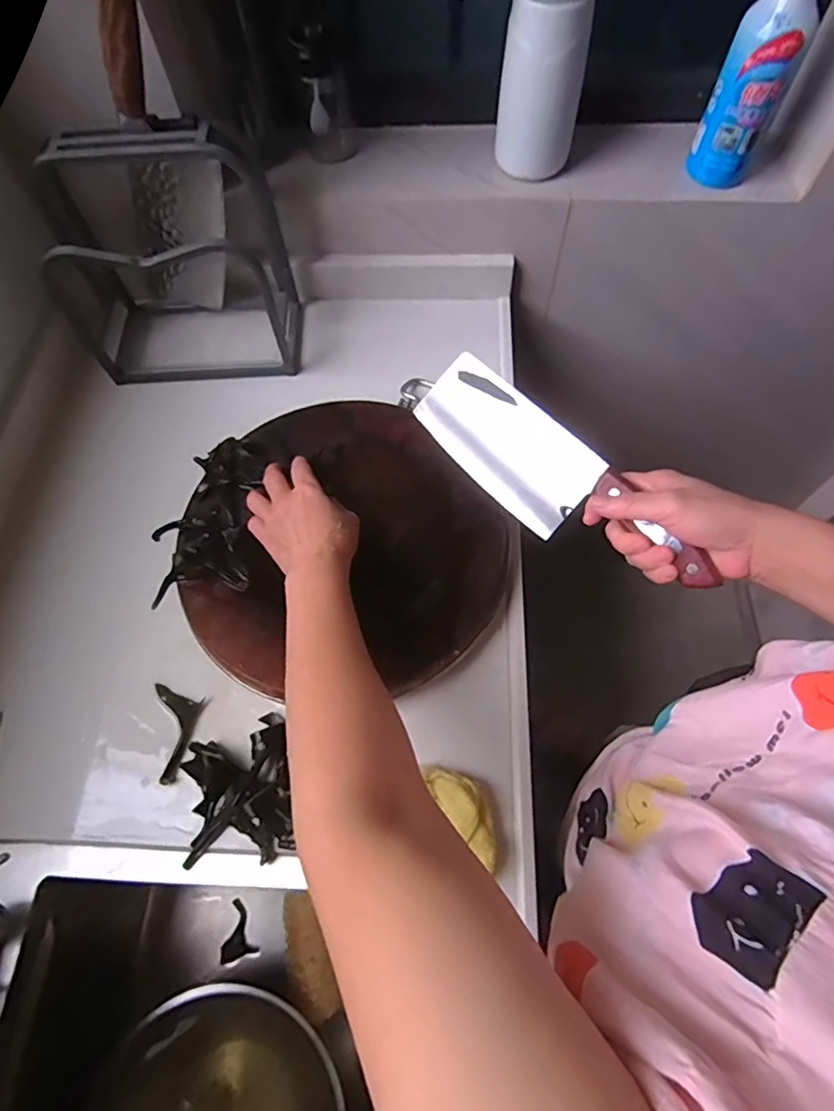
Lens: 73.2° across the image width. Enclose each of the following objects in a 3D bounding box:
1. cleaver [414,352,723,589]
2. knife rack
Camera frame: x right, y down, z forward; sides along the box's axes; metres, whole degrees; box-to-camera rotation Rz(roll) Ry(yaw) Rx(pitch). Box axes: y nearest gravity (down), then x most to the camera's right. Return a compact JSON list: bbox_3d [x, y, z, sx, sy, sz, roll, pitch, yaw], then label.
[{"bbox_3d":[0.103,-0.058,0.443,0.262,0.013,0.079,46,113,18],"label":"cleaver"},{"bbox_3d":[-0.255,-0.310,0.600,0.217,0.223,0.131,-6,65,-1],"label":"knife rack"}]

